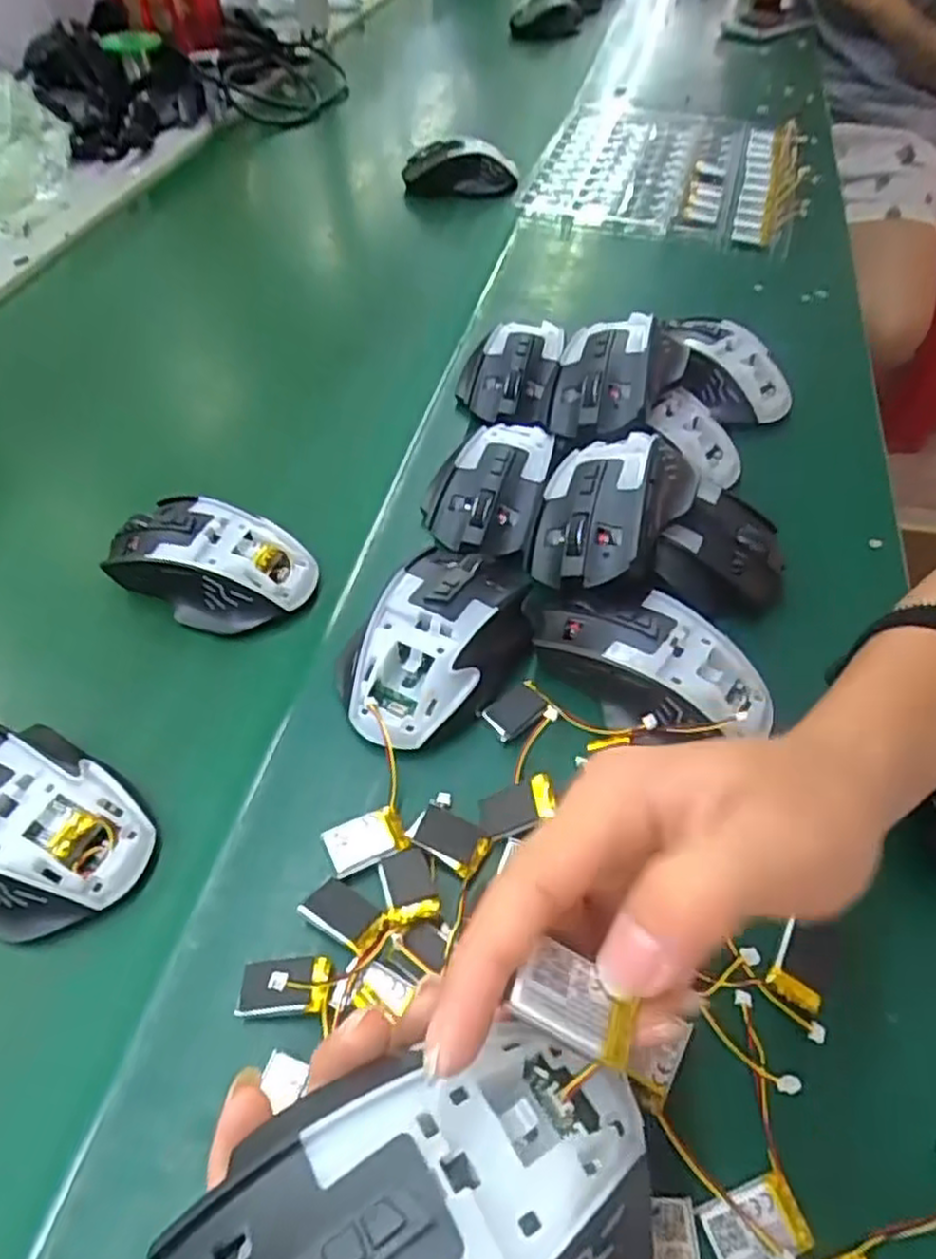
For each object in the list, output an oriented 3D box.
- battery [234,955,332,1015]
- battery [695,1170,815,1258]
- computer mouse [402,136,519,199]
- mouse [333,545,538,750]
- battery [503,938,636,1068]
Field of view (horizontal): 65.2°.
[{"bbox_3d":[-0.067,0.130,0.269,0.031,0.010,0.021,-3,52,-2],"label":"battery"},{"bbox_3d":[0.089,0.184,0.225,0.030,0.004,0.022,-14,53,-11],"label":"battery"},{"bbox_3d":[-0.009,-0.469,0.748,0.118,0.046,0.058,10,55,7],"label":"computer mouse"},{"bbox_3d":[-0.011,0.000,0.353,0.066,0.034,0.119,23,55,18],"label":"mouse"},{"bbox_3d":[0.026,0.090,0.175,0.030,0.005,0.017,30,53,1],"label":"battery"}]

